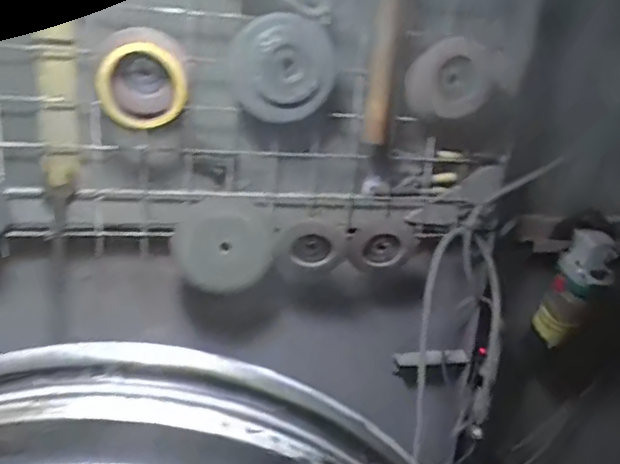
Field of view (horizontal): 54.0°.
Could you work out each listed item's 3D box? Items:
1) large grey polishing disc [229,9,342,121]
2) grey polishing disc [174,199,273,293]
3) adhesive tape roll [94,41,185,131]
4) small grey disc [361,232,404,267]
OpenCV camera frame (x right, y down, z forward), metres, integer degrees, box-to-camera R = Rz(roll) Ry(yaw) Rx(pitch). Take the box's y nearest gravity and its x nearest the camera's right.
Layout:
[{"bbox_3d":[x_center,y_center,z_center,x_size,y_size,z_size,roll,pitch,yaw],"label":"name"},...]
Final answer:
[{"bbox_3d":[-0.028,-0.194,0.709,0.128,0.119,0.028,-6,22,-15],"label":"large grey polishing disc"},{"bbox_3d":[-0.110,0.019,0.778,0.118,0.111,0.023,3,23,-5],"label":"grey polishing disc"},{"bbox_3d":[-0.188,-0.166,0.684,0.093,0.090,0.037,0,24,-12],"label":"adhesive tape roll"},{"bbox_3d":[0.100,0.025,0.843,0.055,0.052,0.007,4,23,-1],"label":"small grey disc"}]

